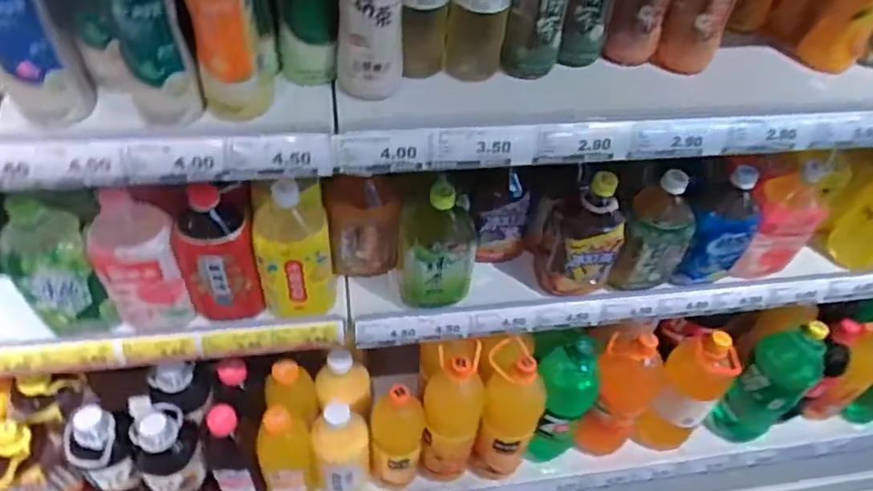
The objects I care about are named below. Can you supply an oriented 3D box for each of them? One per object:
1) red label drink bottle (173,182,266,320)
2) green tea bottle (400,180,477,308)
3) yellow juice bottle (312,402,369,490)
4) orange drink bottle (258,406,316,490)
[{"bbox_3d":[-0.276,0.013,0.757,0.082,0.214,0.072,-18,53,-20],"label":"red label drink bottle"},{"bbox_3d":[0.002,-0.003,0.799,0.101,0.190,0.079,-2,49,-7],"label":"green tea bottle"},{"bbox_3d":[-0.160,0.353,1.015,0.087,0.274,0.070,-8,50,-12],"label":"yellow juice bottle"},{"bbox_3d":[-0.251,0.364,1.013,0.090,0.268,0.075,-16,52,-19],"label":"orange drink bottle"}]

